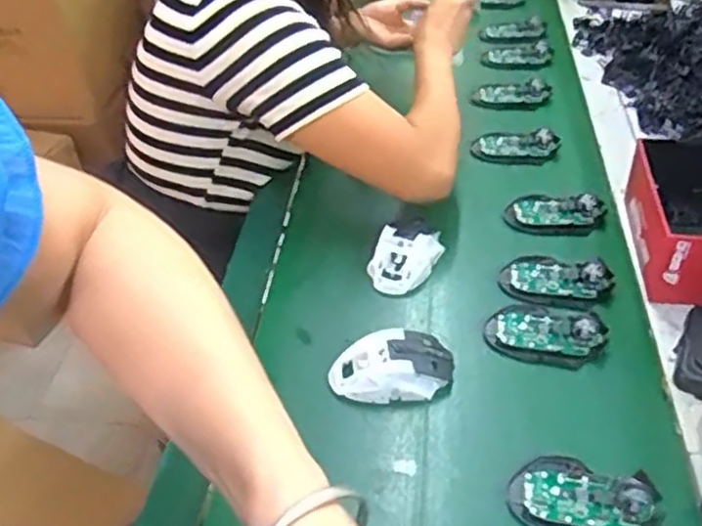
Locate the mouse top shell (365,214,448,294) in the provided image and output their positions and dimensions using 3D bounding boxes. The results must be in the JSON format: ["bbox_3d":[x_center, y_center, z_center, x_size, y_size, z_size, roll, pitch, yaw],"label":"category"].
[{"bbox_3d":[0.059,-0.007,0.822,0.062,0.045,0.106,17,45,27],"label":"mouse top shell"}]

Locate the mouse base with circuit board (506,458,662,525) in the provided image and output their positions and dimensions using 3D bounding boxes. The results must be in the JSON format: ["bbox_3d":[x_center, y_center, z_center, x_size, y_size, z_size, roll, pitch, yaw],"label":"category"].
[{"bbox_3d":[0.189,0.192,0.588,0.114,0.020,0.072,4,41,14],"label":"mouse base with circuit board"}]

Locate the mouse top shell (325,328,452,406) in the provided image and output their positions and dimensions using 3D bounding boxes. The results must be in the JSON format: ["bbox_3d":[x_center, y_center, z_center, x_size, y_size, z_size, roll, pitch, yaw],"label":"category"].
[{"bbox_3d":[0.038,0.102,0.699,0.119,0.043,0.066,-7,39,1],"label":"mouse top shell"}]

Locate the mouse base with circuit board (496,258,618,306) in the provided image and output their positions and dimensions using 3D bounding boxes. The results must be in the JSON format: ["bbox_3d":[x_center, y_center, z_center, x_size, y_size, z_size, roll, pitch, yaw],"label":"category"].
[{"bbox_3d":[0.221,0.018,0.784,0.115,0.019,0.069,8,42,19],"label":"mouse base with circuit board"}]

